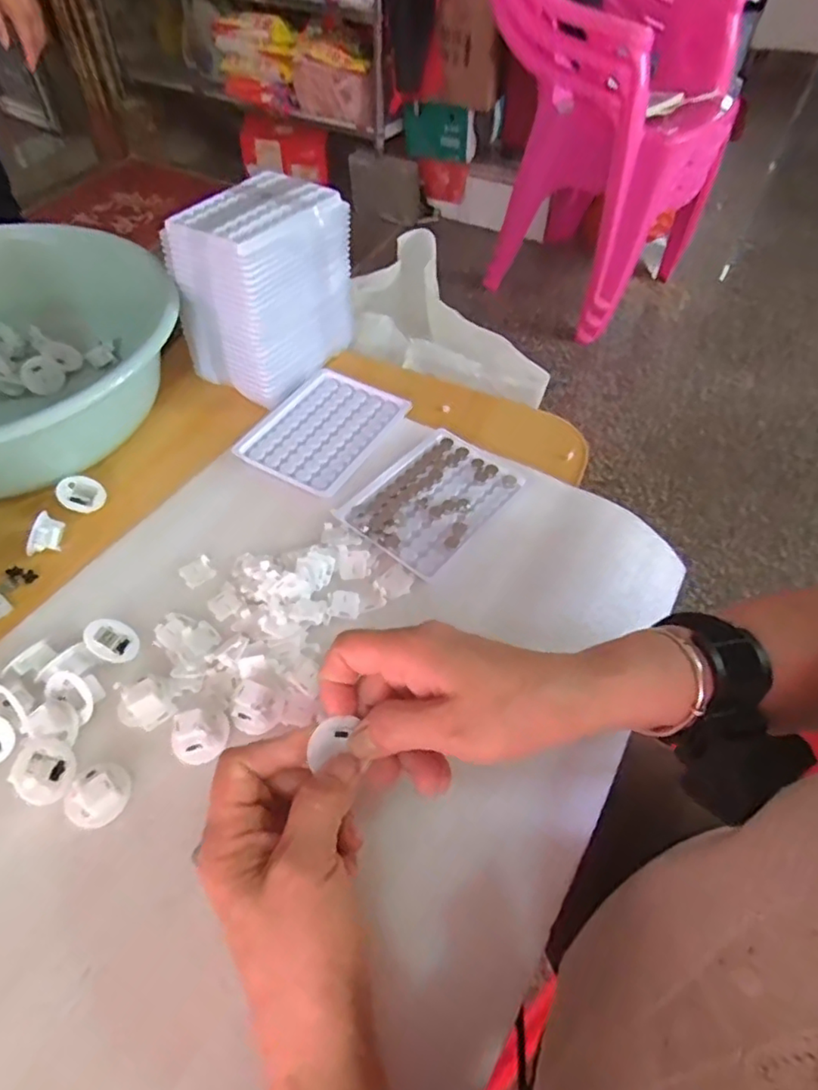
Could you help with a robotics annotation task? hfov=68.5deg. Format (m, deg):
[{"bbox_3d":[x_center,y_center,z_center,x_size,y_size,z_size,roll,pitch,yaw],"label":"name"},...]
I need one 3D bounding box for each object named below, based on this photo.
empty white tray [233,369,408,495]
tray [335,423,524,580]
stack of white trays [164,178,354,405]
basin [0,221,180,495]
[{"bbox_3d":[-0.072,-0.098,0.501,0.098,0.007,0.127,23,56,15],"label":"empty white tray"},{"bbox_3d":[0.019,-0.037,0.457,0.091,0.007,0.126,34,59,22],"label":"tray"},{"bbox_3d":[-0.122,-0.224,0.522,0.096,0.129,0.129,28,57,18],"label":"stack of white trays"},{"bbox_3d":[-0.328,-0.160,0.516,0.248,0.087,0.248,1,53,-1],"label":"basin"}]

